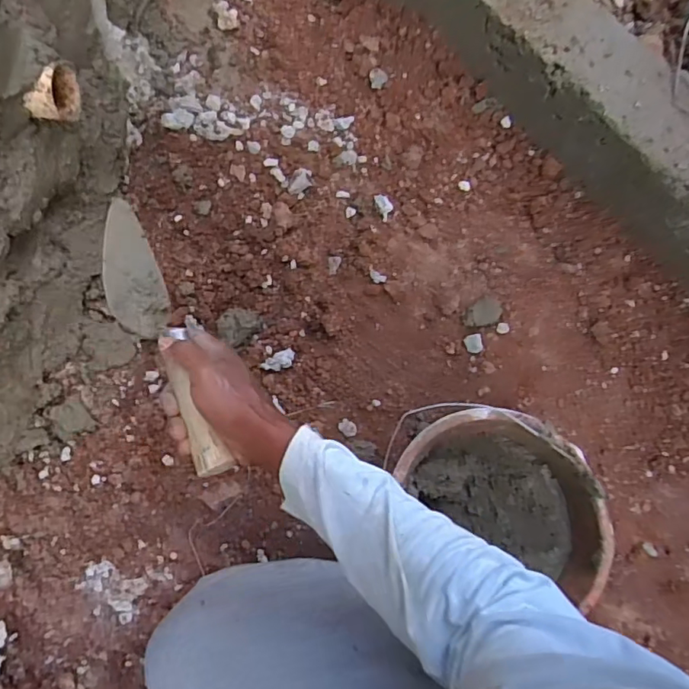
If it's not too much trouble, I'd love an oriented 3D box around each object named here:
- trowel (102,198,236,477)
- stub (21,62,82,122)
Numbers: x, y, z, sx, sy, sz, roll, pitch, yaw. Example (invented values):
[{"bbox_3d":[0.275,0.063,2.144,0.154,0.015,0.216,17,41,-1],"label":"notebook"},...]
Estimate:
[{"bbox_3d":[-0.173,-0.007,0.502,0.046,0.057,0.278,-25,70,-5],"label":"trowel"},{"bbox_3d":[-0.325,-0.281,0.609,0.030,0.064,0.068,7,77,2],"label":"stub"}]

